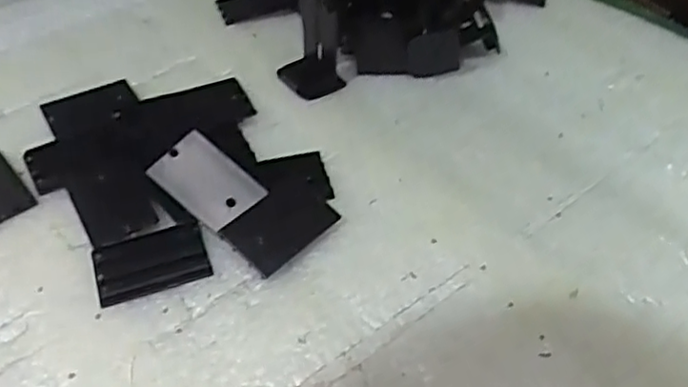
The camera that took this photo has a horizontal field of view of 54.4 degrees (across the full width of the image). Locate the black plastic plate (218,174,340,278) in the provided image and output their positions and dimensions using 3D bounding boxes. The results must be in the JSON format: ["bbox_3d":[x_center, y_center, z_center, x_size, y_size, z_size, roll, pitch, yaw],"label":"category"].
[{"bbox_3d":[-0.033,0.015,0.349,0.038,0.007,0.055,40,58,18],"label":"black plastic plate"}]

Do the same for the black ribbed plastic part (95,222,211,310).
[{"bbox_3d":[-0.096,0.036,0.336,0.054,0.007,0.035,-15,50,-15],"label":"black ribbed plastic part"}]

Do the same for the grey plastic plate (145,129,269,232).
[{"bbox_3d":[-0.072,-0.006,0.354,0.053,0.007,0.035,40,82,6],"label":"grey plastic plate"}]

